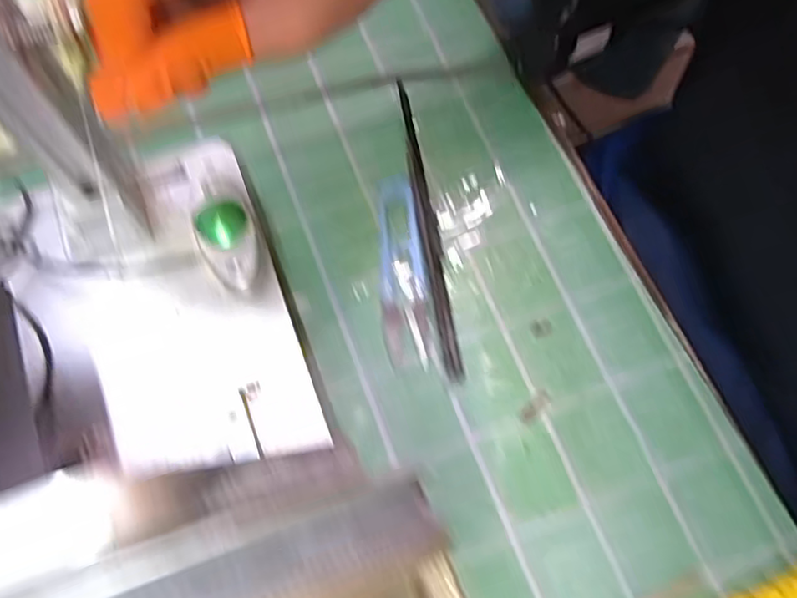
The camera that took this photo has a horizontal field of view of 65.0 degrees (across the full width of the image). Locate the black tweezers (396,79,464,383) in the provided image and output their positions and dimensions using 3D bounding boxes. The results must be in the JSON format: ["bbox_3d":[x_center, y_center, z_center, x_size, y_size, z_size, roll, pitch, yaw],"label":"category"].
[{"bbox_3d":[0.016,-0.041,0.338,0.009,0.013,0.171,-7,71,-4],"label":"black tweezers"}]

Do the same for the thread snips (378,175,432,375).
[{"bbox_3d":[0.002,-0.017,0.333,0.024,0.005,0.107,-2,70,-2],"label":"thread snips"}]

